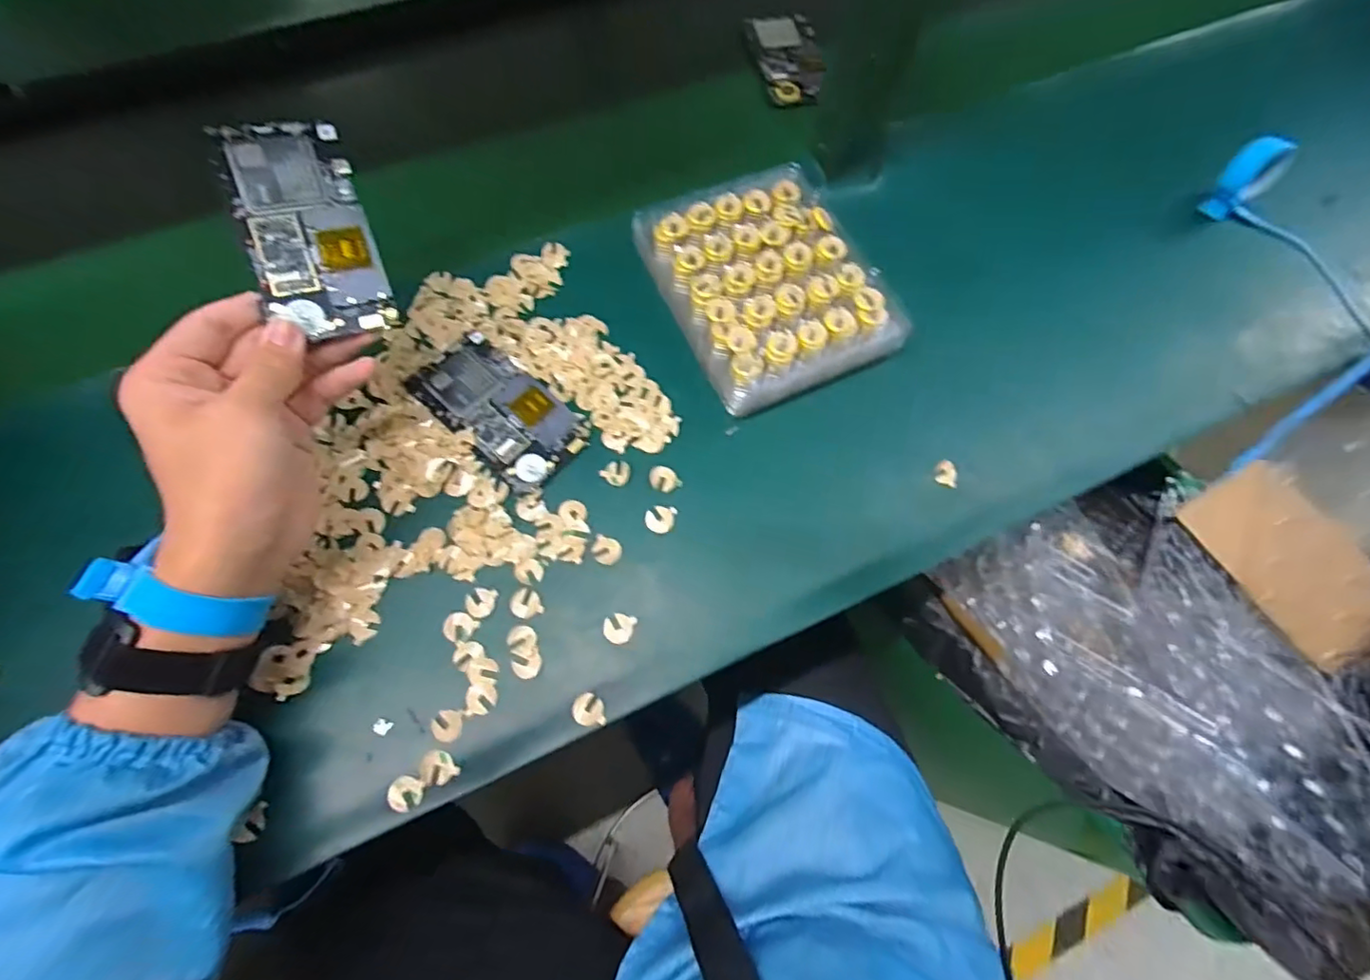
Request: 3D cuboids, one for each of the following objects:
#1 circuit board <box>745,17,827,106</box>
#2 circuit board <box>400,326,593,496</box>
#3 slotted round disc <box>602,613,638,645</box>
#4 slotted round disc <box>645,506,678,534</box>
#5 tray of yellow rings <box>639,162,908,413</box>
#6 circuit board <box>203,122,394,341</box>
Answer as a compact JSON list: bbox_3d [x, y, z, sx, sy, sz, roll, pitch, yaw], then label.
[{"bbox_3d":[0.100,-0.423,0.579,0.068,0.008,0.124,-6,68,-5],"label":"circuit board"},{"bbox_3d":[-0.130,-0.057,0.417,0.125,0.008,0.067,40,73,12],"label":"circuit board"},{"bbox_3d":[-0.041,0.086,0.368,0.019,0.004,0.019,1,70,-2],"label":"slotted round disc"},{"bbox_3d":[-0.017,0.019,0.395,0.019,0.004,0.020,1,70,-2],"label":"slotted round disc"},{"bbox_3d":[0.061,-0.160,0.446,0.151,0.035,0.179,-22,72,-10],"label":"tray of yellow rings"},{"bbox_3d":[-0.217,-0.151,0.341,0.062,0.008,0.125,-19,90,-21],"label":"circuit board"}]

